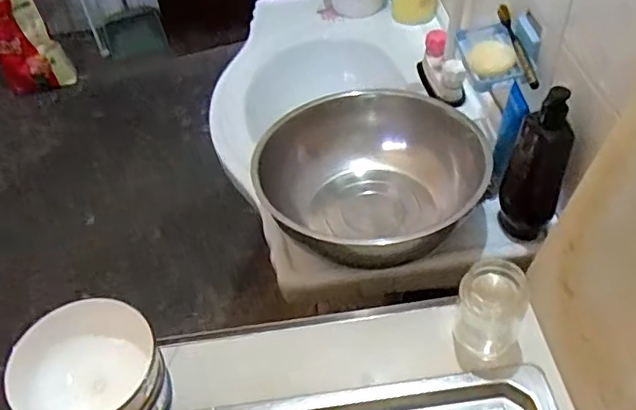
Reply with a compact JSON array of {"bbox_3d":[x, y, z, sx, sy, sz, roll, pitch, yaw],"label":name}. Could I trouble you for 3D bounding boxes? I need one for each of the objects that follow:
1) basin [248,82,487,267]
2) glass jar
[{"bbox_3d":[0.072,-0.033,0.817,0.281,0.128,0.302,-3,49,3],"label":"basin"},{"bbox_3d":[0.192,0.117,0.650,0.070,0.103,0.073,-3,49,3],"label":"glass jar"}]

